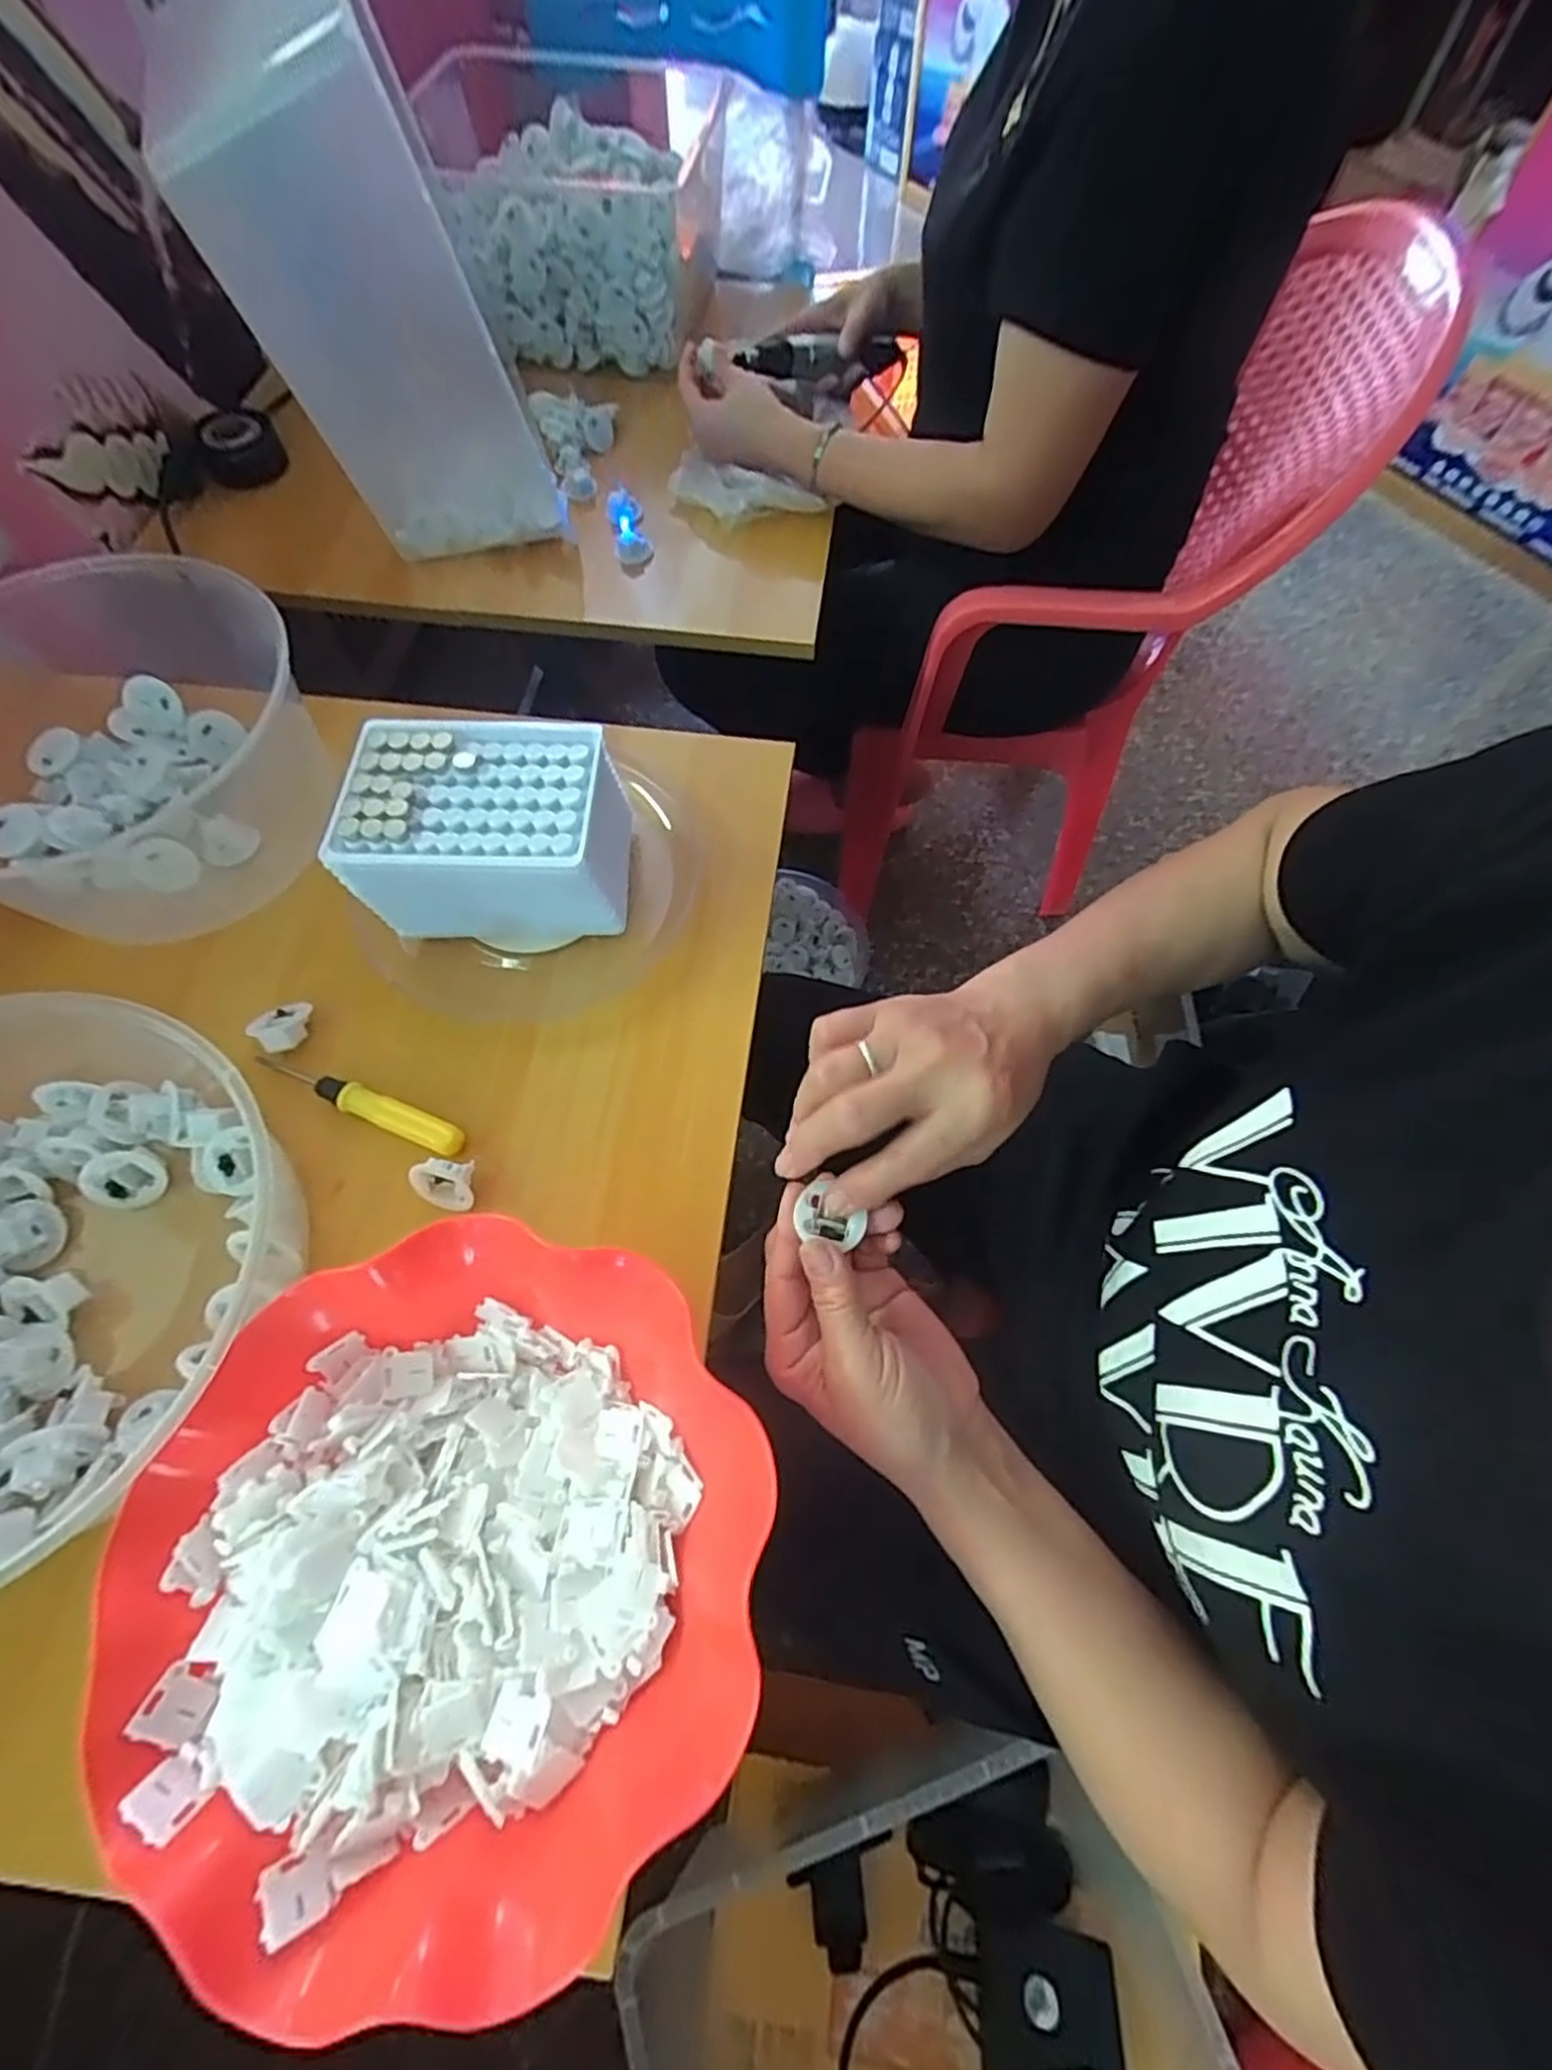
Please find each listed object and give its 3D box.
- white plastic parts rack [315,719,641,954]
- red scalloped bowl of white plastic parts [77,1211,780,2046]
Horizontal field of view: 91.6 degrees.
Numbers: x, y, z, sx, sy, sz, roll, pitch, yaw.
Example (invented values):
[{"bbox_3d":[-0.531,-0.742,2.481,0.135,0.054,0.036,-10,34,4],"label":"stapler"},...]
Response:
[{"bbox_3d":[-0.149,-0.109,0.418,0.142,0.078,0.103,0,64,-1],"label":"white plastic parts rack"},{"bbox_3d":[-0.114,0.193,0.287,0.213,0.063,0.219,6,64,2],"label":"red scalloped bowl of white plastic parts"}]

